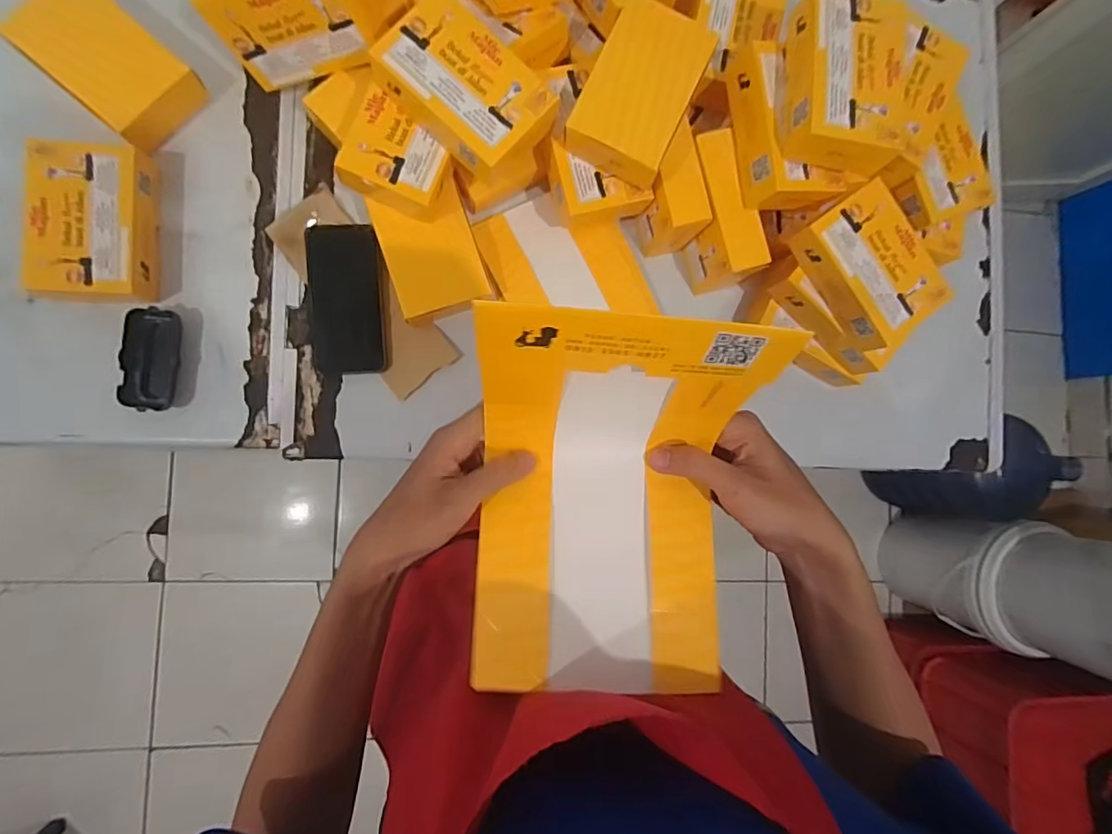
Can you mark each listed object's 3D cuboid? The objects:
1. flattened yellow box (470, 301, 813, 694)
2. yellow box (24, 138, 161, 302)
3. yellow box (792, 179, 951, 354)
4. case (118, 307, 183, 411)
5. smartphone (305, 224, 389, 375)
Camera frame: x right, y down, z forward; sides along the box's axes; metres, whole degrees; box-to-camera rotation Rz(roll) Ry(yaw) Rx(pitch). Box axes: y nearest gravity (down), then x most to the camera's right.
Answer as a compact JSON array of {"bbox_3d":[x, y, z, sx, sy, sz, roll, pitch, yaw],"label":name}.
[{"bbox_3d":[0.033,0.059,0.296,0.148,0.123,0.204,3,87,-9],"label":"flattened yellow box"},{"bbox_3d":[-0.497,-0.207,0.572,0.103,0.048,0.165,1,87,-9],"label":"yellow box"},{"bbox_3d":[0.354,-0.164,0.596,0.111,0.046,0.159,-35,93,-9],"label":"yellow box"},{"bbox_3d":[-0.454,-0.064,0.595,0.048,0.031,0.107,7,86,-8],"label":"case"},{"bbox_3d":[-0.245,-0.138,0.628,0.087,0.013,0.171,-2,96,3],"label":"smartphone"}]

